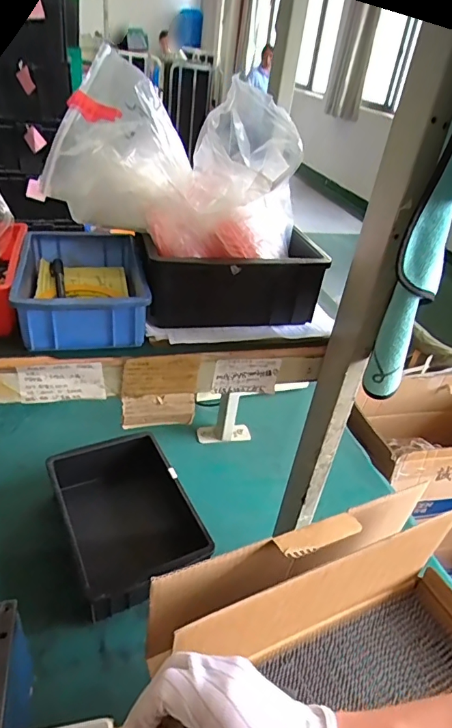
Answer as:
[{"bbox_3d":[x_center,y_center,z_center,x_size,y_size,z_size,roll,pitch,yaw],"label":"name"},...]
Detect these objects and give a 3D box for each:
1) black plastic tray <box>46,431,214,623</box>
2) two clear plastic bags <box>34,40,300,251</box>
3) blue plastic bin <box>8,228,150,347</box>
[{"bbox_3d":[-0.170,0.260,0.794,0.197,0.089,0.288,-12,39,-27],"label":"black plastic tray"},{"bbox_3d":[-0.044,-0.214,0.498,0.247,0.155,0.165,6,34,-3],"label":"two clear plastic bags"},{"bbox_3d":[-0.162,-0.090,0.525,0.125,0.055,0.191,-4,36,-17],"label":"blue plastic bin"}]

